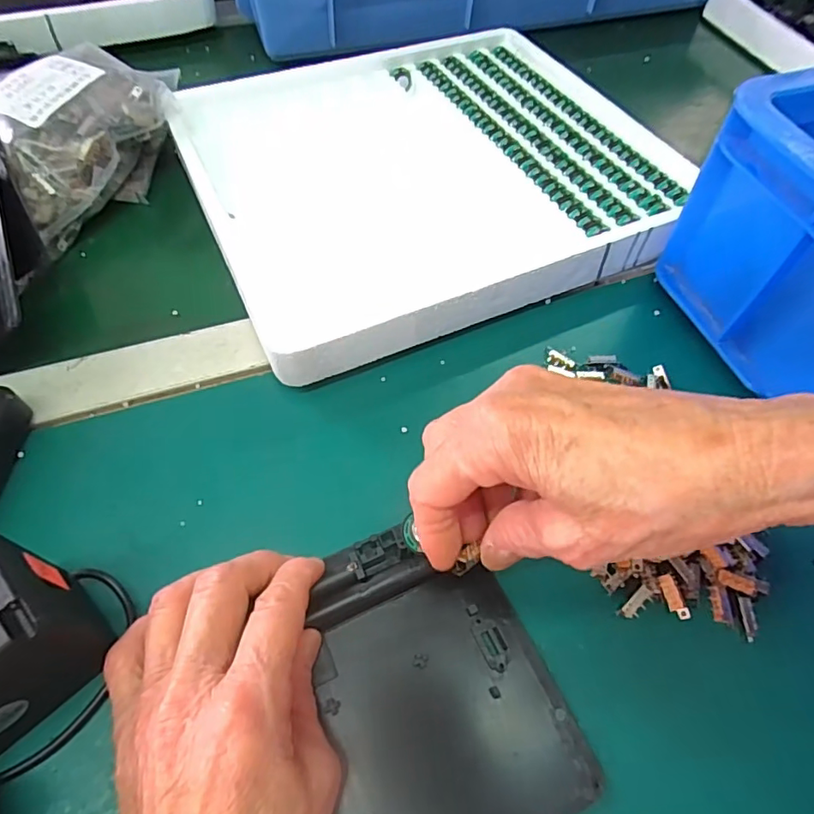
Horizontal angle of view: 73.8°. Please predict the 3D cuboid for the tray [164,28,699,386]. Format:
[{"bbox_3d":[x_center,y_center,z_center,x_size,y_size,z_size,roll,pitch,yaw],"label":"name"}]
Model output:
[{"bbox_3d":[0.013,-0.189,0.391,0.318,0.034,0.299,-21,64,-14],"label":"tray"}]

